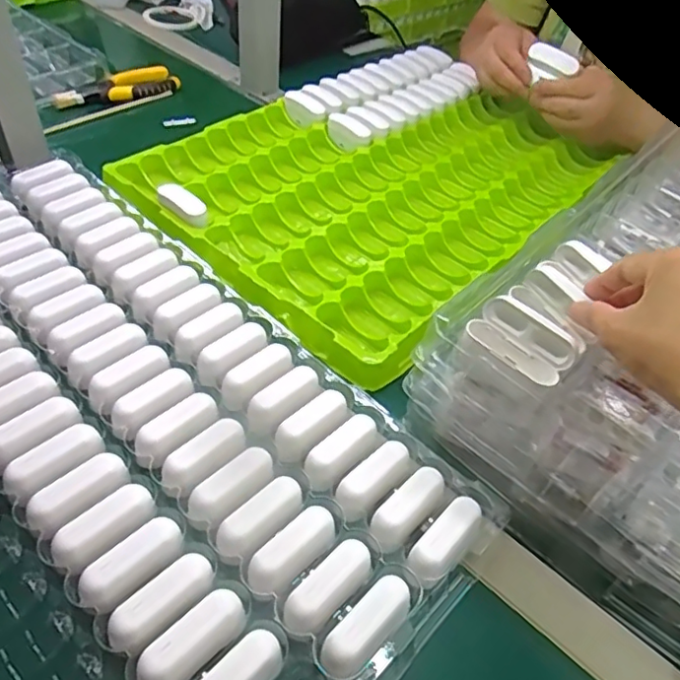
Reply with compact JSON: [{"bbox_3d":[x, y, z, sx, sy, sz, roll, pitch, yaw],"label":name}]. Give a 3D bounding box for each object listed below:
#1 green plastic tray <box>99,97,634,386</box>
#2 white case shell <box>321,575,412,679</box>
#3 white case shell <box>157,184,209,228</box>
[{"bbox_3d":[0.058,-0.206,0.696,0.391,0.035,0.556,34,51,23],"label":"green plastic tray"},{"bbox_3d":[0.016,0.167,0.334,0.024,0.028,0.063,37,55,26],"label":"white case shell"},{"bbox_3d":[-0.156,-0.136,0.575,0.059,0.023,0.019,35,53,8],"label":"white case shell"}]

